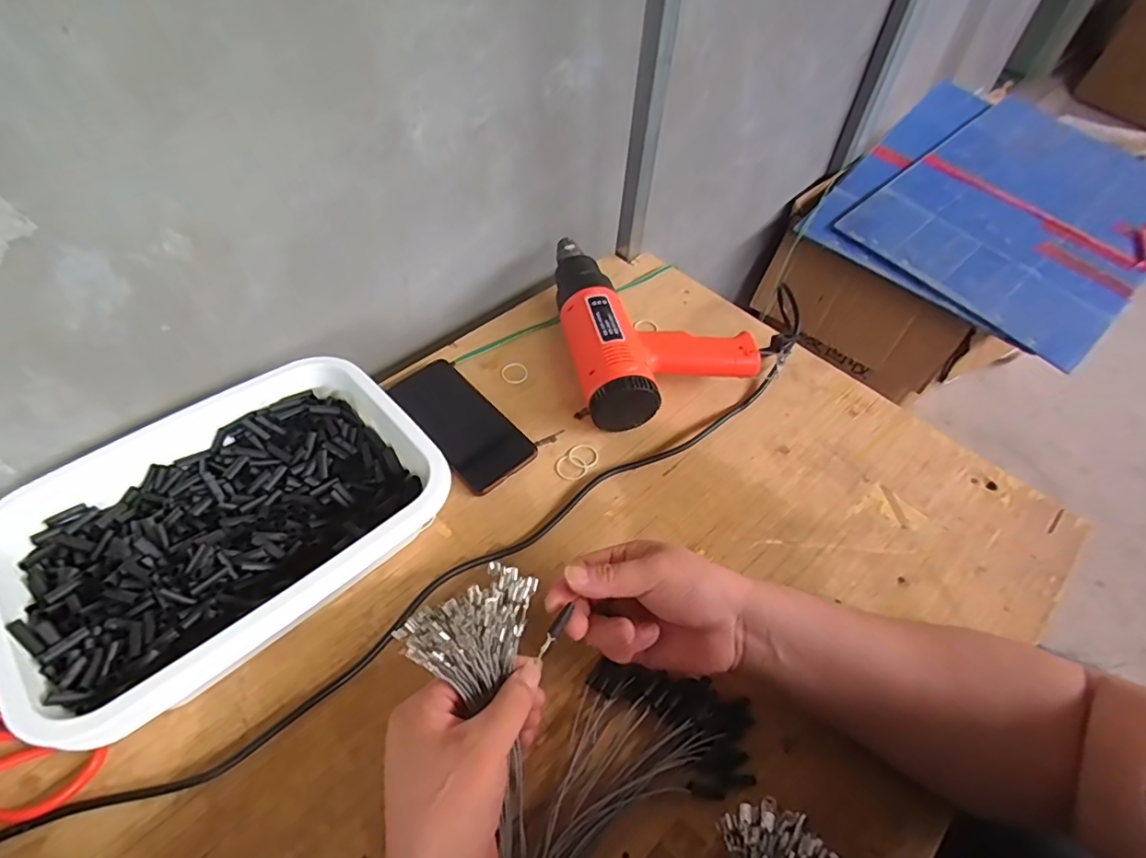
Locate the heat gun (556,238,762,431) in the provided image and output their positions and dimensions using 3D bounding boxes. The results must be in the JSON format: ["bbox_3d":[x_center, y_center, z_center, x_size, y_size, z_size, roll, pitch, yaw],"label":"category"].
[{"bbox_3d":[0.078,-0.129,0.625,0.189,0.073,0.275,-9,53,-9],"label":"heat gun"}]

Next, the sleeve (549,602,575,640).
[{"bbox_3d":[-0.007,0.131,0.375,0.008,0.005,0.025,31,61,19],"label":"sleeve"}]

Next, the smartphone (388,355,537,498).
[{"bbox_3d":[-0.115,-0.008,0.561,0.074,0.010,0.166,-35,61,-26],"label":"smartphone"}]

